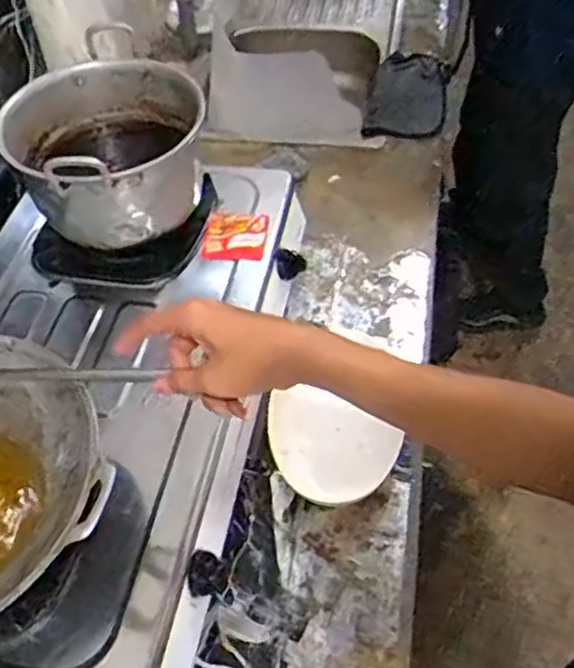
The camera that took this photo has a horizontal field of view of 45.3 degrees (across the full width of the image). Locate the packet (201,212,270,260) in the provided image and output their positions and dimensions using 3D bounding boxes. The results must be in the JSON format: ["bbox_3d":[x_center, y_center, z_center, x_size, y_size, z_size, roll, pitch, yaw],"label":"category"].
[{"bbox_3d":[-0.065,-0.124,0.860,0.078,0.012,0.066,6,72,4],"label":"packet"}]

